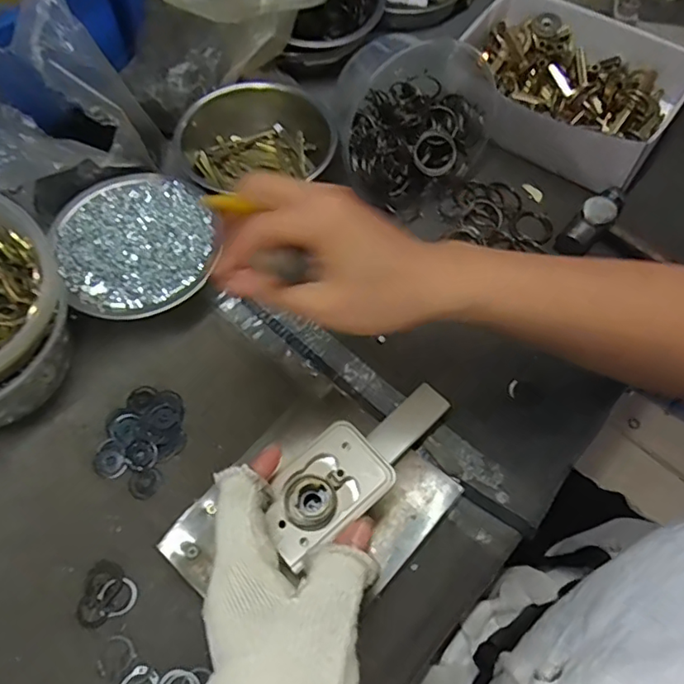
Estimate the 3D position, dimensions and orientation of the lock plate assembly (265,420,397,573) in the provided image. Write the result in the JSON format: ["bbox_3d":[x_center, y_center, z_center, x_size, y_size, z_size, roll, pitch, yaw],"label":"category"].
[{"bbox_3d":[-0.010,0.085,0.318,0.074,0.016,0.048,-38,71,-19],"label":"lock plate assembly"}]

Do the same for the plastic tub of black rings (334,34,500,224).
[{"bbox_3d":[0.065,-0.190,0.484,0.137,0.073,0.140,1,63,-3],"label":"plastic tub of black rings"}]

